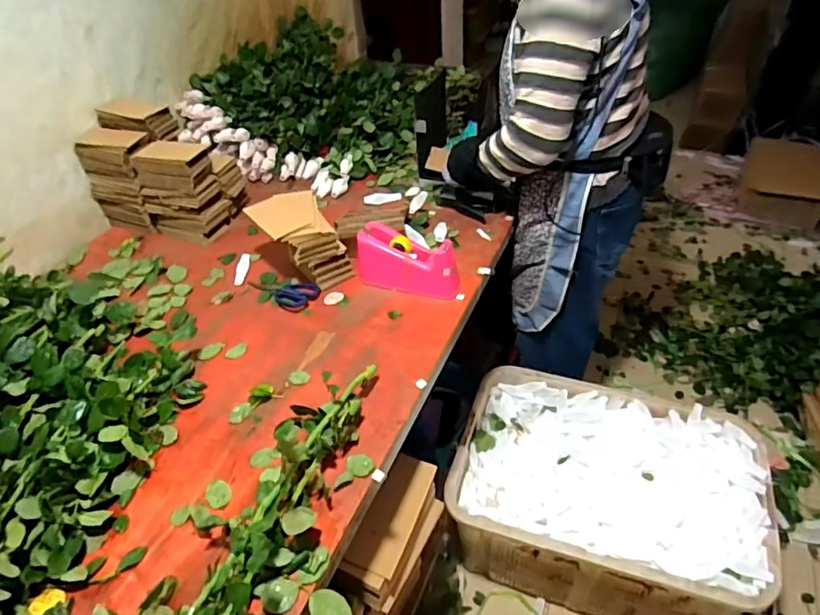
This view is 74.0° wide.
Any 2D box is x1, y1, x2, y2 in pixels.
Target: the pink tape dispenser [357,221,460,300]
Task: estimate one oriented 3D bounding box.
[{"bbox_3d":[-0.005,-0.092,1.058,0.202,0.094,0.082,10,44,16],"label":"pink tape dispenser"}]

